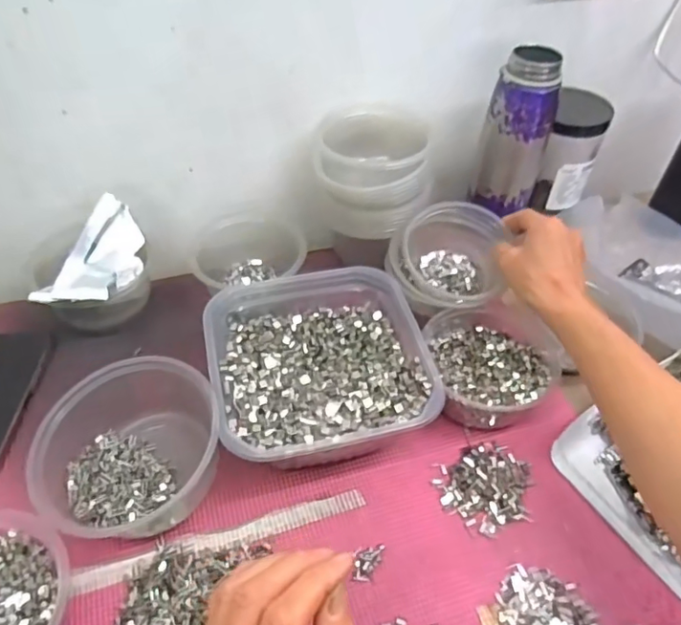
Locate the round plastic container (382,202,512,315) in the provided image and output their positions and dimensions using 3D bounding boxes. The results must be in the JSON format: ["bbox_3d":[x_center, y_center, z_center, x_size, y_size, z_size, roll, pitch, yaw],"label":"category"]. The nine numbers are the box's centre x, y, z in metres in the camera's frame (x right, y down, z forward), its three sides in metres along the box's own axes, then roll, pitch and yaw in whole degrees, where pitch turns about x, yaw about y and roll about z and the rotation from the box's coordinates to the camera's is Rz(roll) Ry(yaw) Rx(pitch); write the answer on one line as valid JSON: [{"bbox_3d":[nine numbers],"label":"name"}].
[{"bbox_3d":[0.102,-0.051,0.540,0.107,0.064,0.102,1,48,-1],"label":"round plastic container"}]

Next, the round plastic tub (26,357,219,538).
[{"bbox_3d":[-0.156,0.105,0.429,0.140,0.080,0.115,-30,56,-27],"label":"round plastic tub"}]

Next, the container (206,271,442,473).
[{"bbox_3d":[-0.021,0.046,0.485,0.172,0.072,0.181,-9,49,-11],"label":"container"}]

